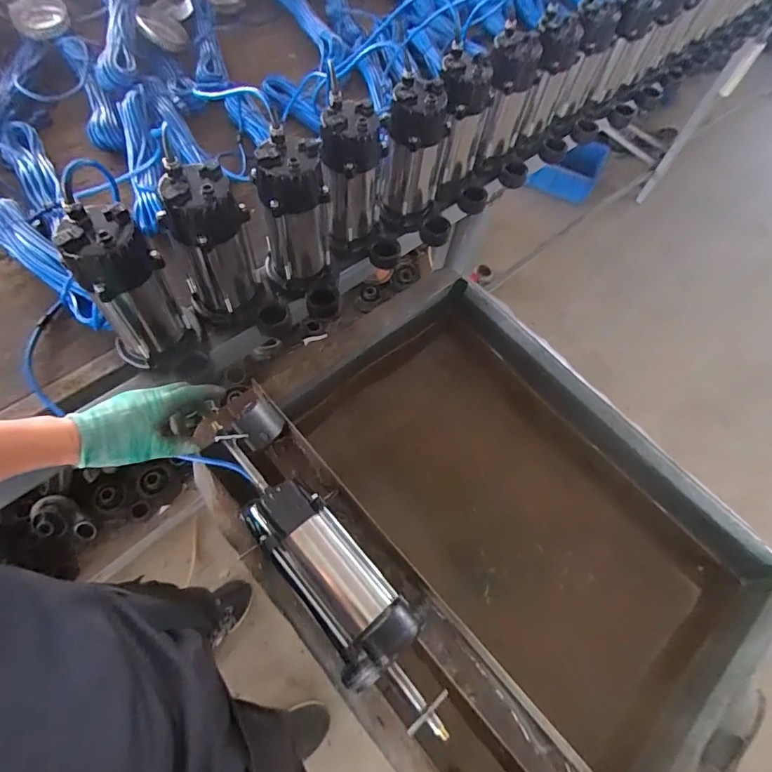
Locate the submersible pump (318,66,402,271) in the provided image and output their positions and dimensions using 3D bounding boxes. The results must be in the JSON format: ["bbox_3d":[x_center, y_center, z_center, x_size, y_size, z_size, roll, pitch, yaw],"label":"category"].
[{"bbox_3d":[-0.037,-0.315,0.753,0.132,0.230,0.109,-3,62,-8],"label":"submersible pump"}]

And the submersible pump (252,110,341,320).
[{"bbox_3d":[-0.127,-0.225,0.685,0.106,0.226,0.143,-9,63,-11],"label":"submersible pump"}]

